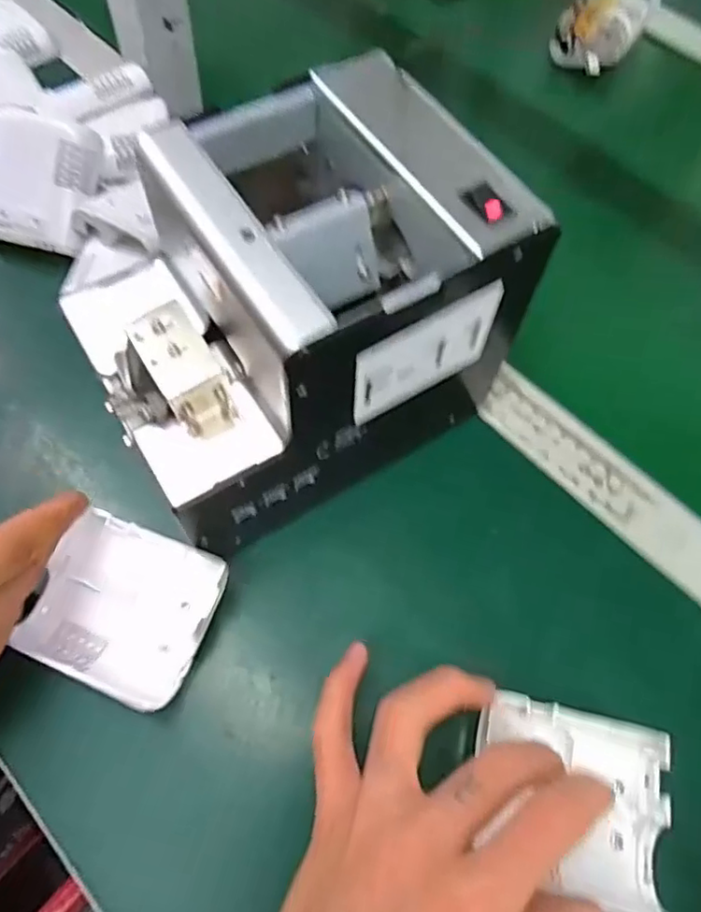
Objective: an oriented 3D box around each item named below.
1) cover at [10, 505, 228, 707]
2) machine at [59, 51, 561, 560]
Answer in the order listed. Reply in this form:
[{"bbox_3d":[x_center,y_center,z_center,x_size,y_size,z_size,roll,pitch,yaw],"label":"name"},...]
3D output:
[{"bbox_3d":[-0.106,0.070,0.287,0.079,0.023,0.071,21,65,9],"label":"cover"},{"bbox_3d":[-0.028,-0.061,0.303,0.176,0.153,0.128,-30,68,-15],"label":"machine"}]

